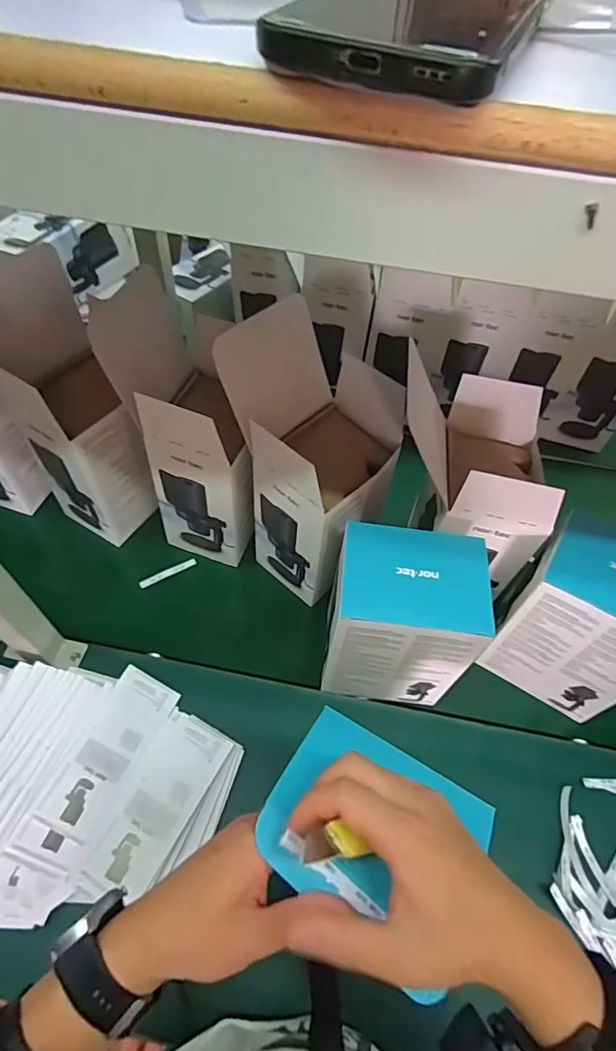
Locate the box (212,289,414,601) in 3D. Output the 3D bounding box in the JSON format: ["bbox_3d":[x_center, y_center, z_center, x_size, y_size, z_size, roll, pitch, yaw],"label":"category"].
[{"bbox_3d":[0.013,-0.084,0.643,0.168,0.326,0.180,35,61,24],"label":"box"}]

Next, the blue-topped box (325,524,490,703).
[{"bbox_3d":[0.107,0.111,0.577,0.144,0.209,0.114,5,53,5],"label":"blue-topped box"}]

